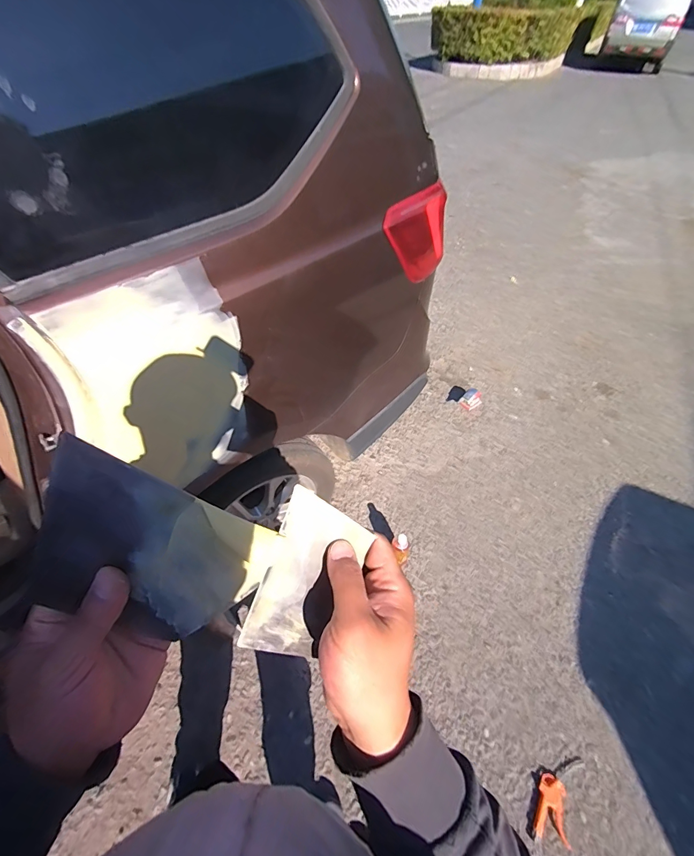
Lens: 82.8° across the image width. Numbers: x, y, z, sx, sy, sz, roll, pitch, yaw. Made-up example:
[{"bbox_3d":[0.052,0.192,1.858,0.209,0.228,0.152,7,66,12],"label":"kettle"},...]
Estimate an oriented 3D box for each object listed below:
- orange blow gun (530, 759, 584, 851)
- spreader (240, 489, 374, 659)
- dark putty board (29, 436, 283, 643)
[{"bbox_3d":[0.585,1.012,1.090,0.101,0.025,0.218,24,52,20],"label":"orange blow gun"},{"bbox_3d":[-0.030,0.118,0.305,0.067,0.139,0.006,18,13,-16],"label":"spreader"},{"bbox_3d":[-0.125,0.083,0.251,0.103,0.154,0.009,-45,35,6],"label":"dark putty board"}]

